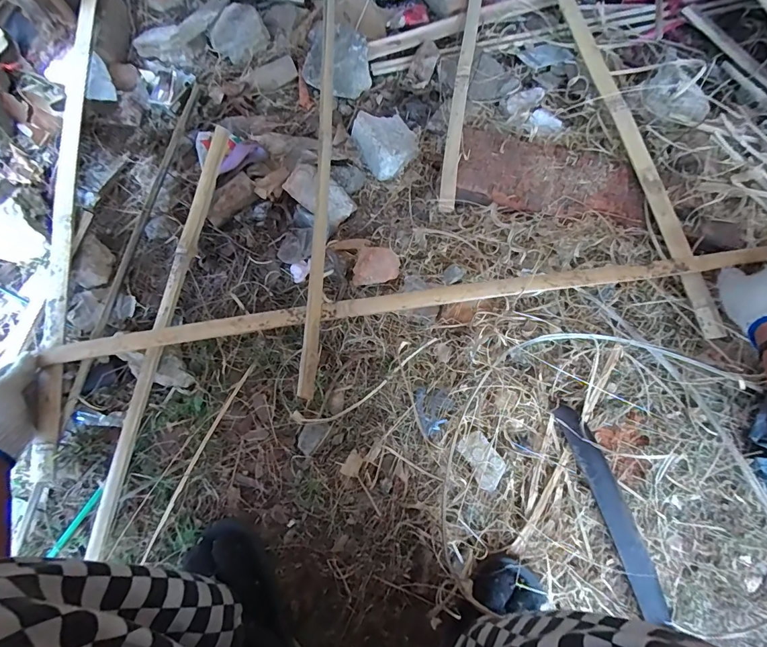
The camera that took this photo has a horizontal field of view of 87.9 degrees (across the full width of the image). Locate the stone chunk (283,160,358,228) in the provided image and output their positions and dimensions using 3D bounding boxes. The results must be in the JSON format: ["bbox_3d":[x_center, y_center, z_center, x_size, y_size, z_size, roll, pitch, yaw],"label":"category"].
[{"bbox_3d":[-0.094,-0.197,0.597,0.109,0.051,0.065,32,75,-9],"label":"stone chunk"}]

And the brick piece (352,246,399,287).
[{"bbox_3d":[-0.010,-0.081,0.589,0.066,0.049,0.060,8,76,5],"label":"brick piece"}]

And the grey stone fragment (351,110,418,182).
[{"bbox_3d":[0.009,-0.303,0.658,0.097,0.050,0.095,-1,73,3],"label":"grey stone fragment"}]

